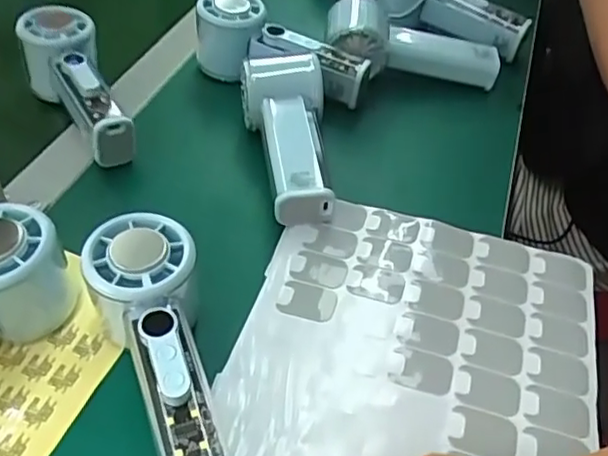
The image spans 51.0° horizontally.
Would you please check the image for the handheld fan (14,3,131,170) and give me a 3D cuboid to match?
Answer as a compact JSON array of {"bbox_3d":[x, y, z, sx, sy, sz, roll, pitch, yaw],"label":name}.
[{"bbox_3d":[-0.178,-0.108,0.493,0.057,0.065,0.147,-16,48,-19],"label":"handheld fan"}]

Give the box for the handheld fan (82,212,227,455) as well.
[{"bbox_3d":[-0.071,0.066,0.319,0.055,0.057,0.154,-12,49,-14],"label":"handheld fan"}]

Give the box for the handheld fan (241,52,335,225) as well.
[{"bbox_3d":[-0.009,-0.067,0.464,0.060,0.038,0.140,-6,58,-9],"label":"handheld fan"}]

